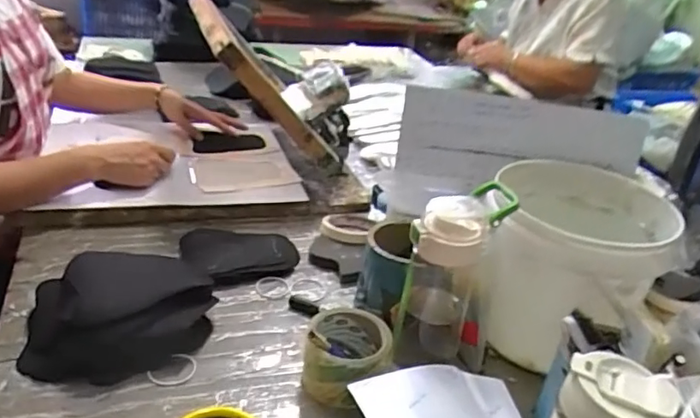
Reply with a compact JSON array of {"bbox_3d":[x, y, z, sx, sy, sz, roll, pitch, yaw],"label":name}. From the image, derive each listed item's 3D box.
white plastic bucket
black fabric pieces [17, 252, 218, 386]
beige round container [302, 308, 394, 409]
[{"bbox_3d":[0.263,0.069,0.686,0.202,0.172,0.214,13,29,13],"label":"white plastic bucket"},{"bbox_3d":[-0.259,0.119,0.637,0.195,0.060,0.160,1,28,-11],"label":"black fabric pieces"},{"bbox_3d":[-0.002,0.156,0.612,0.090,0.067,0.093,5,28,-3],"label":"beige round container"}]

